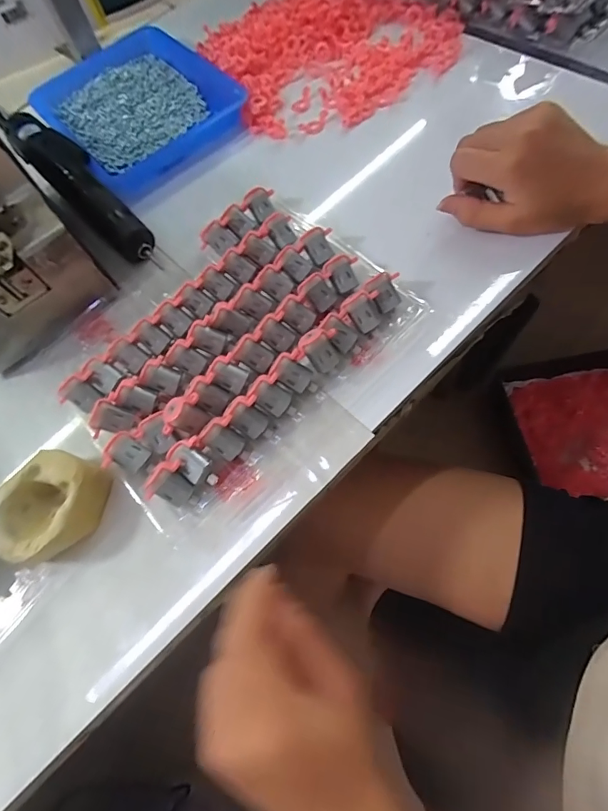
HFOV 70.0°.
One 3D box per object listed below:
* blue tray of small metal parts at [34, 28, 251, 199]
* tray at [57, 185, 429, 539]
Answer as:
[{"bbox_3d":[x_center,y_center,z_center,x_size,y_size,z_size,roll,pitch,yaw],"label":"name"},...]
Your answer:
[{"bbox_3d":[-0.188,-0.330,0.468,0.172,0.028,0.253,-39,66,-10],"label":"blue tray of small metal parts"},{"bbox_3d":[-0.058,-0.055,0.321,0.236,0.030,0.179,-43,67,-11],"label":"tray"}]

